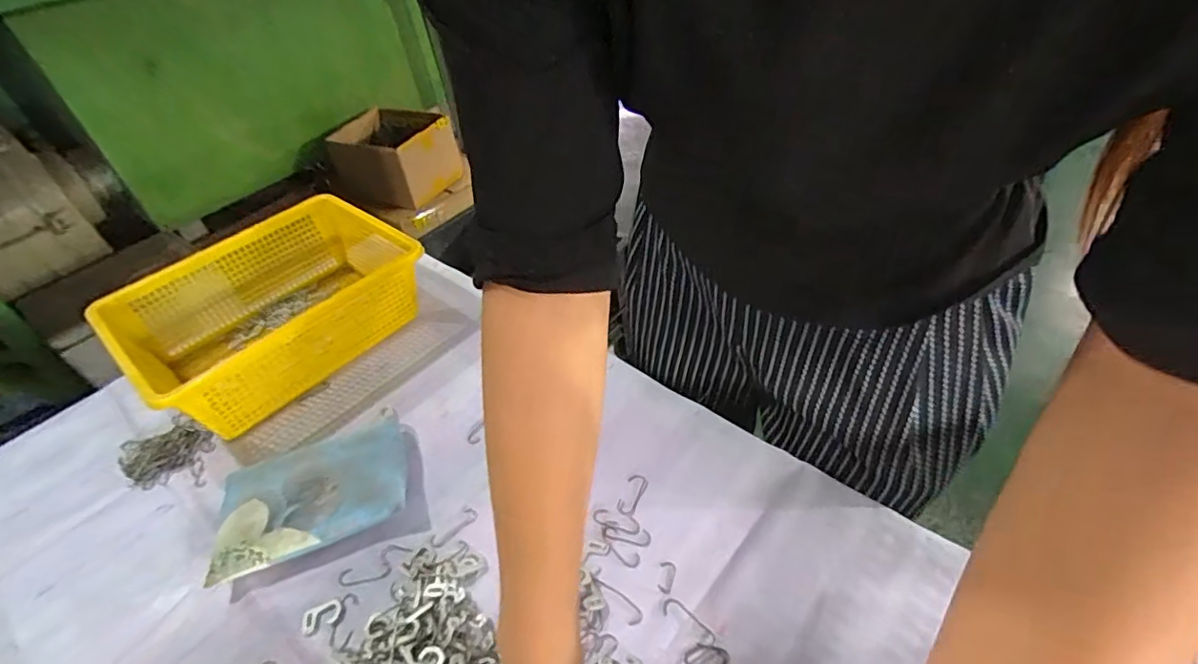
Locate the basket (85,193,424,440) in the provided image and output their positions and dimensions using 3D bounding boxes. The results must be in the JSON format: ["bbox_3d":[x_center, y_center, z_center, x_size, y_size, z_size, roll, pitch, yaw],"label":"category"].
[{"bbox_3d":[-0.376,-0.033,0.682,0.231,0.105,0.325,27,52,32],"label":"basket"}]

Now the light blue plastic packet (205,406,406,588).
[{"bbox_3d":[-0.264,0.144,0.527,0.159,0.035,0.125,-17,43,-10],"label":"light blue plastic packet"}]

